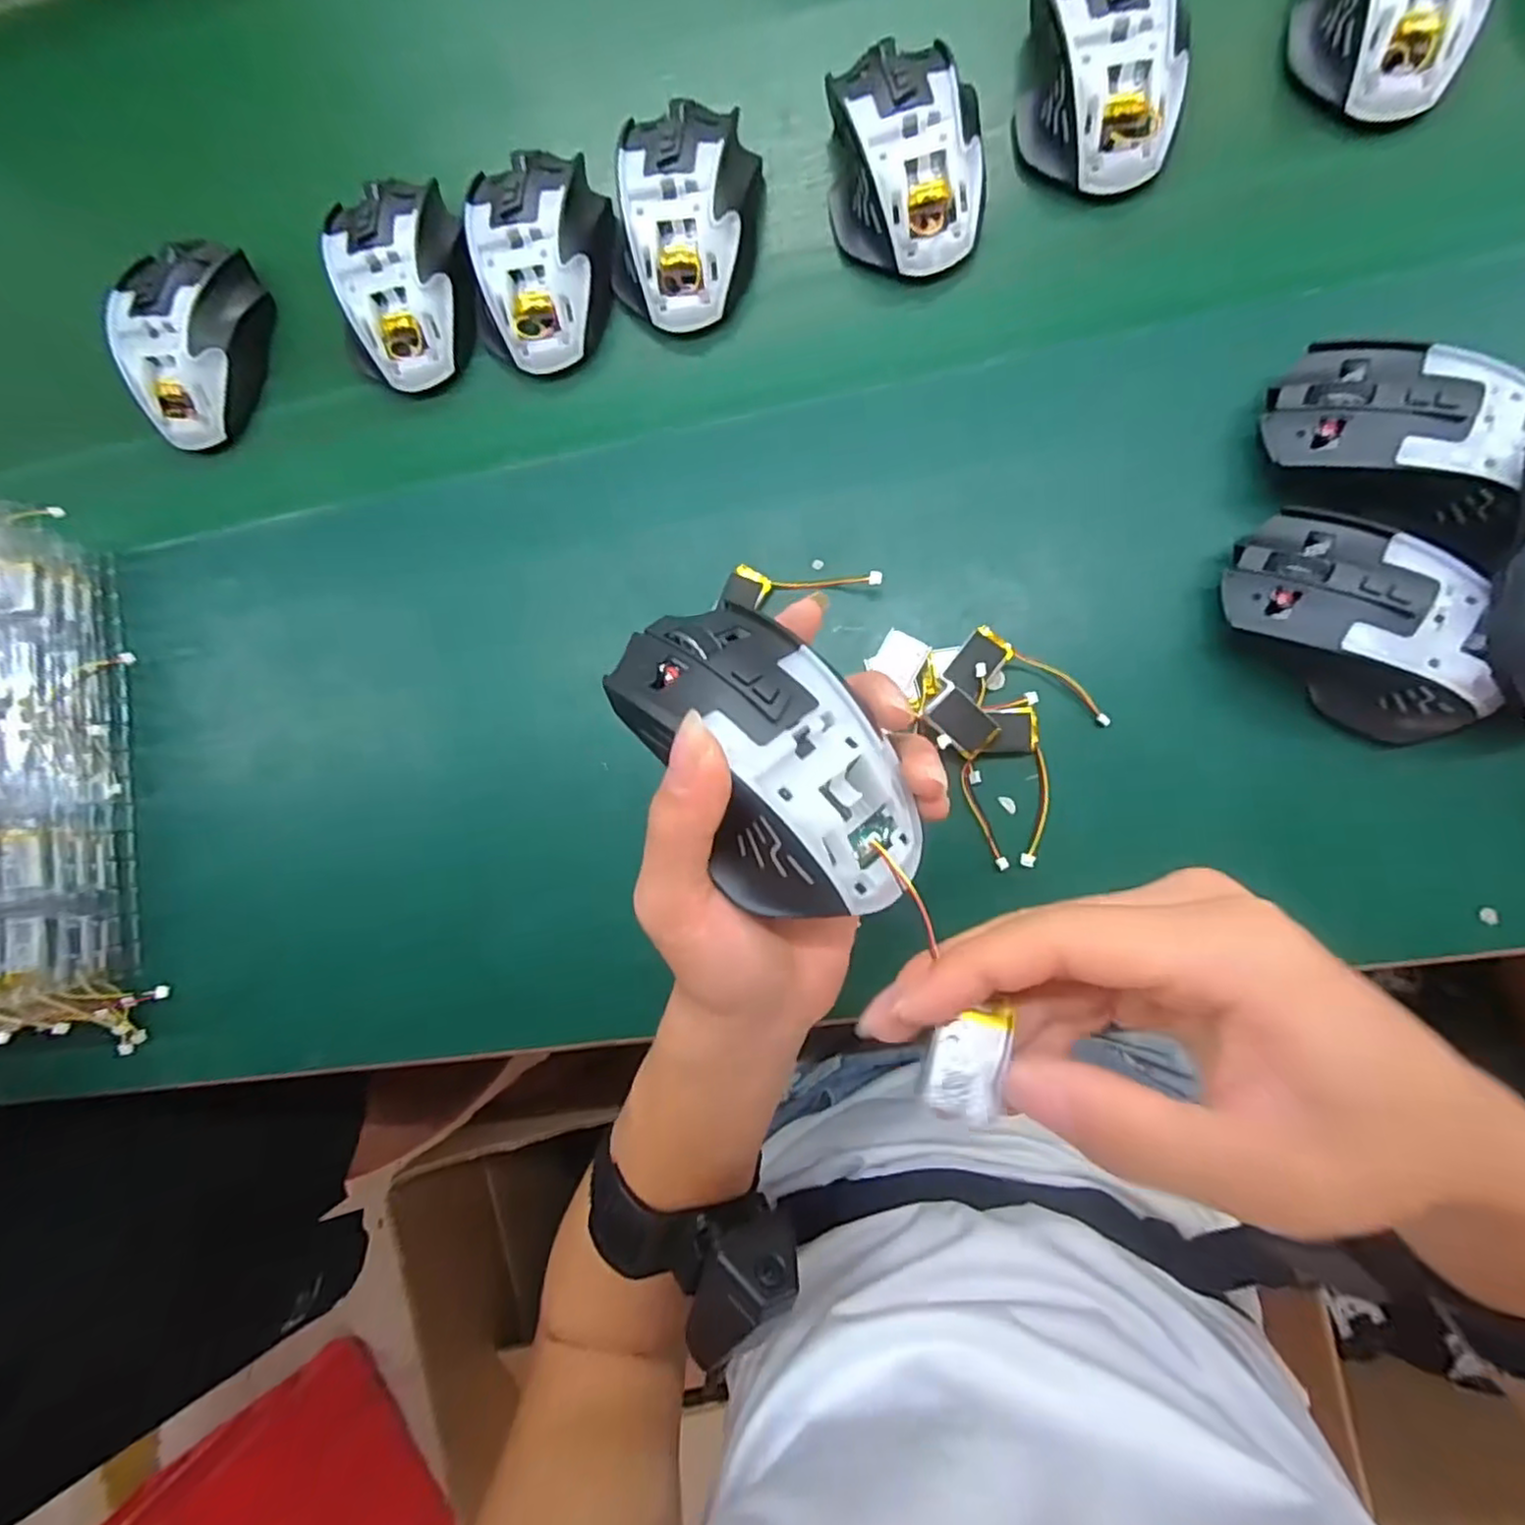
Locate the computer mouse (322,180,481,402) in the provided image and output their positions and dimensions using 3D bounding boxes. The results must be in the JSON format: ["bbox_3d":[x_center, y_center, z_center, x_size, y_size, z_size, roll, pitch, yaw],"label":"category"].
[{"bbox_3d":[-0.190,-0.258,0.363,0.067,0.039,0.102,-9,87,7],"label":"computer mouse"}]

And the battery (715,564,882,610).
[{"bbox_3d":[0.018,-0.088,0.329,0.080,0.008,0.023,-7,85,-4],"label":"battery"}]

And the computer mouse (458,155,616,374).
[{"bbox_3d":[-0.117,-0.263,0.354,0.073,0.036,0.108,1,88,7],"label":"computer mouse"}]

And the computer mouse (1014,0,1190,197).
[{"bbox_3d":[0.160,-0.327,0.321,0.074,0.038,0.101,0,88,7],"label":"computer mouse"}]

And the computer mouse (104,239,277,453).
[{"bbox_3d":[-0.316,-0.237,0.380,0.066,0.040,0.109,-8,87,7],"label":"computer mouse"}]

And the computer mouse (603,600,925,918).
[{"bbox_3d":[0.002,-0.003,0.210,0.062,0.040,0.111,-33,82,5],"label":"computer mouse"}]

